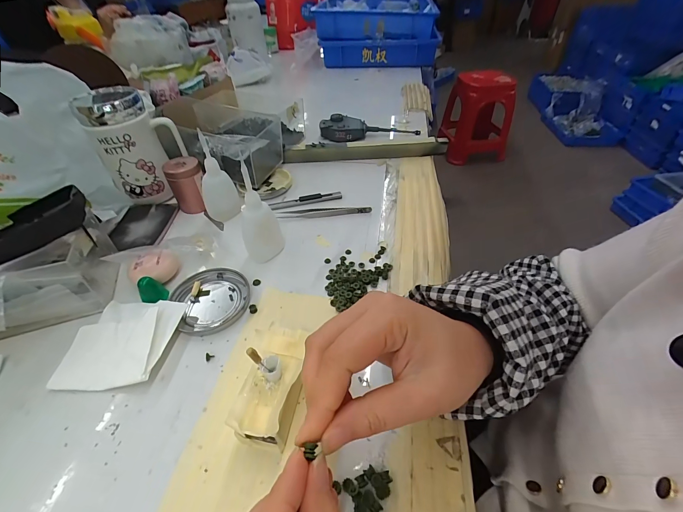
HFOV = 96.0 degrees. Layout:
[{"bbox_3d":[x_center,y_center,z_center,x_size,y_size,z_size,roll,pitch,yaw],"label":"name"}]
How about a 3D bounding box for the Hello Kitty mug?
[{"bbox_3d":[-0.271,-0.145,0.417,0.100,0.133,0.071,-30,52,-26],"label":"Hello Kitty mug"}]

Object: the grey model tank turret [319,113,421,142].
[{"bbox_3d":[0.053,-0.247,0.585,0.183,0.031,0.052,-7,45,-6],"label":"grey model tank turret"}]

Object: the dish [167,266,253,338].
[{"bbox_3d":[-0.132,0.042,0.316,0.071,0.009,0.076,-1,45,1],"label":"dish"}]

